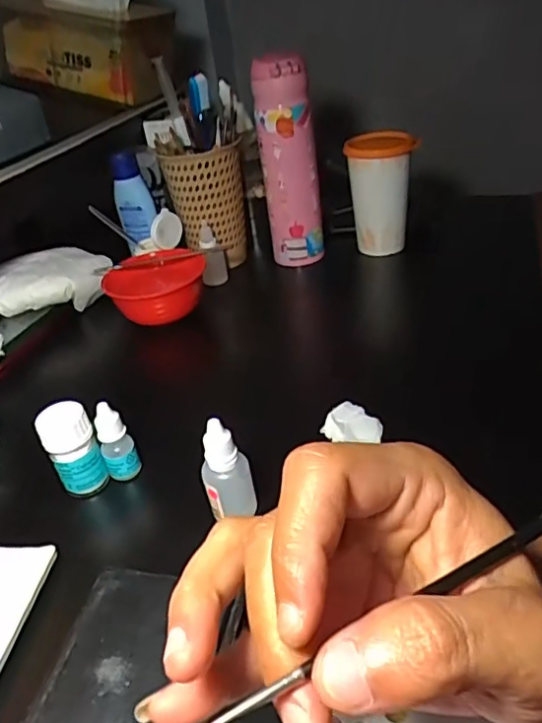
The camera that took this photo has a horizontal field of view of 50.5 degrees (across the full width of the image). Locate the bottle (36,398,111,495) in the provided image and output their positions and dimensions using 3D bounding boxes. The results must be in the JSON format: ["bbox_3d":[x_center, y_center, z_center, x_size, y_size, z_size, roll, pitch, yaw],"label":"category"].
[{"bbox_3d":[-0.142,0.063,0.413,0.033,0.063,0.030,-27,38,-26],"label":"bottle"}]

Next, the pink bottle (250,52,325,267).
[{"bbox_3d":[0.022,-0.219,0.648,0.065,0.222,0.057,-6,34,3],"label":"pink bottle"}]

